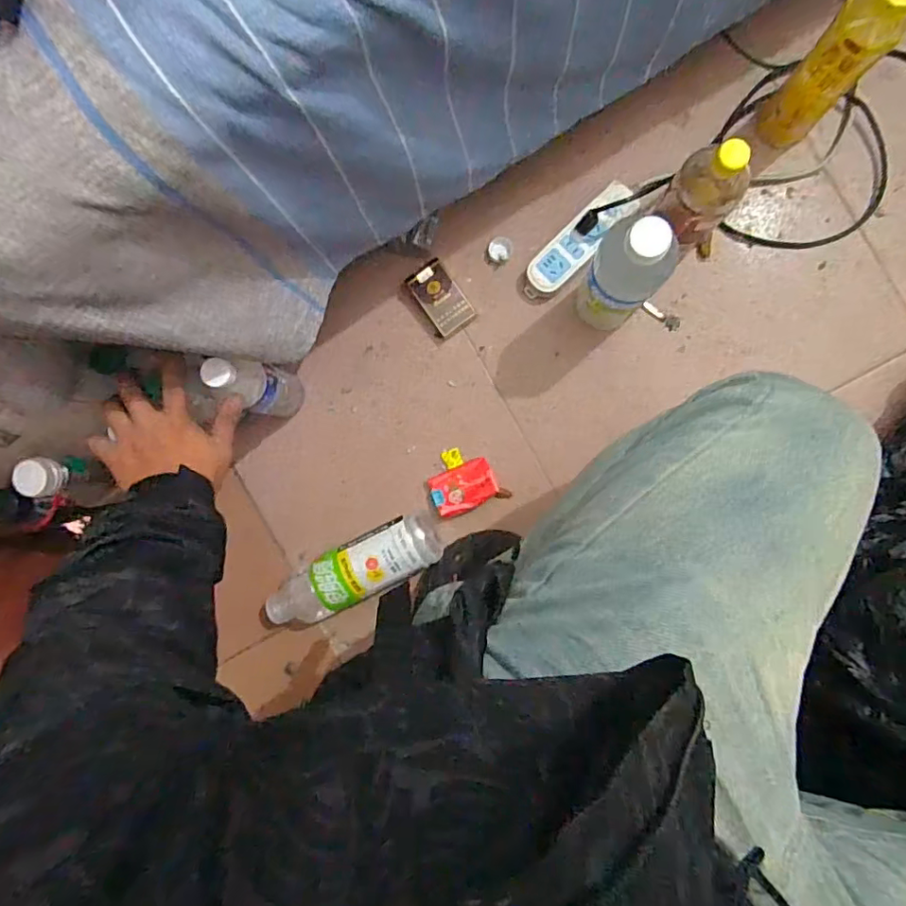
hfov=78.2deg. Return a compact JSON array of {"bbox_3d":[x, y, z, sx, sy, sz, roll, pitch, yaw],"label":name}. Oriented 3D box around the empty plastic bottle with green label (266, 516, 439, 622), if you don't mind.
[{"bbox_3d":[-0.137,0.163,0.762,0.250,0.086,0.077,-29,90,6],"label":"empty plastic bottle with green label"}]

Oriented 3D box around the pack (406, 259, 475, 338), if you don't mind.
[{"bbox_3d":[-0.015,-0.209,0.756,0.053,0.025,0.093,-33,90,6],"label":"pack"}]

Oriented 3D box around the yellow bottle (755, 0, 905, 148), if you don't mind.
[{"bbox_3d":[0.406,-0.412,0.602,0.067,0.208,0.065,43,96,2],"label":"yellow bottle"}]

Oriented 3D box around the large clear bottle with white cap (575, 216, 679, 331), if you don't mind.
[{"bbox_3d":[0.187,-0.189,0.623,0.074,0.234,0.069,23,95,4],"label":"large clear bottle with white cap"}]

